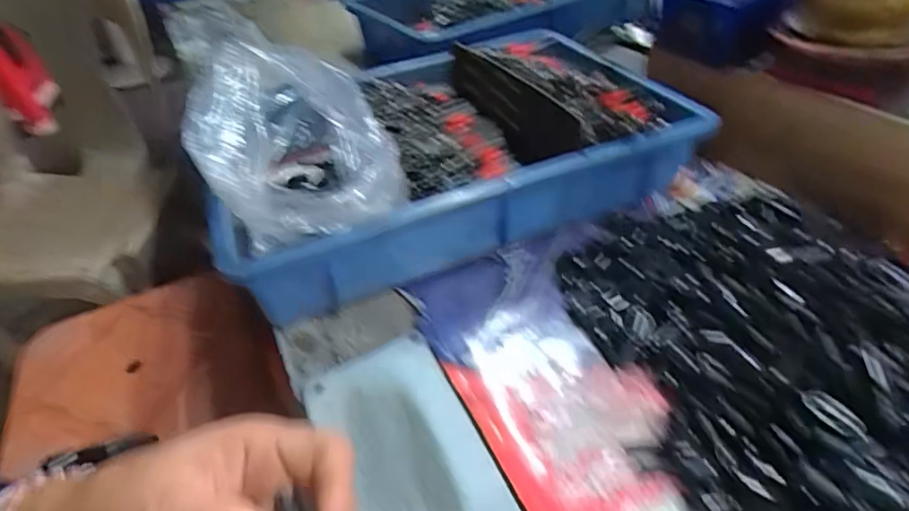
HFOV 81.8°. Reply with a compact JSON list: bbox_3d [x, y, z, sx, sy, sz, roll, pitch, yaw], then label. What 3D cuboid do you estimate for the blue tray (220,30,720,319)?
[{"bbox_3d":[-0.002,-0.119,0.531,0.402,0.088,0.301,-15,42,-11],"label":"blue tray"}]

